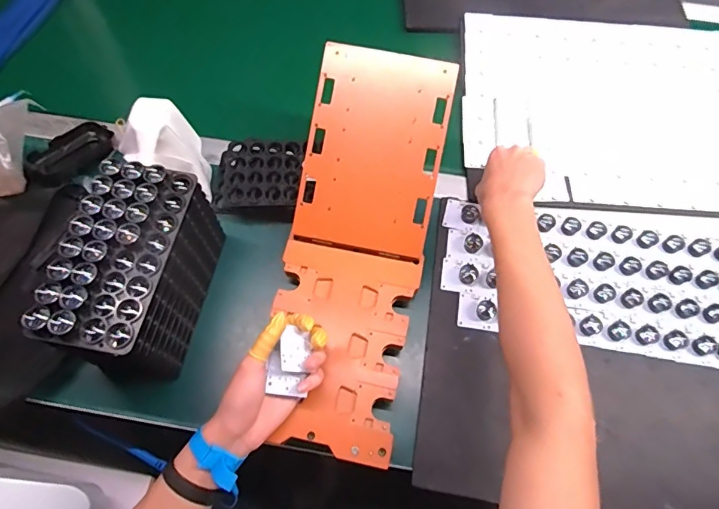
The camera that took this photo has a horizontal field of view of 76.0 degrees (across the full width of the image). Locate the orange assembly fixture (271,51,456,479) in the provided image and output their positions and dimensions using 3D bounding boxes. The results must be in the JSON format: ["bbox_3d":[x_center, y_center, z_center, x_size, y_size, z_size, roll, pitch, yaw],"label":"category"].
[{"bbox_3d":[0.000,-0.012,0.539,0.174,0.068,0.460,7,83,1],"label":"orange assembly fixture"}]

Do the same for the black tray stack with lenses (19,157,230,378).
[{"bbox_3d":[-0.237,0.024,0.508,0.096,0.156,0.190,9,65,2],"label":"black tray stack with lenses"}]

